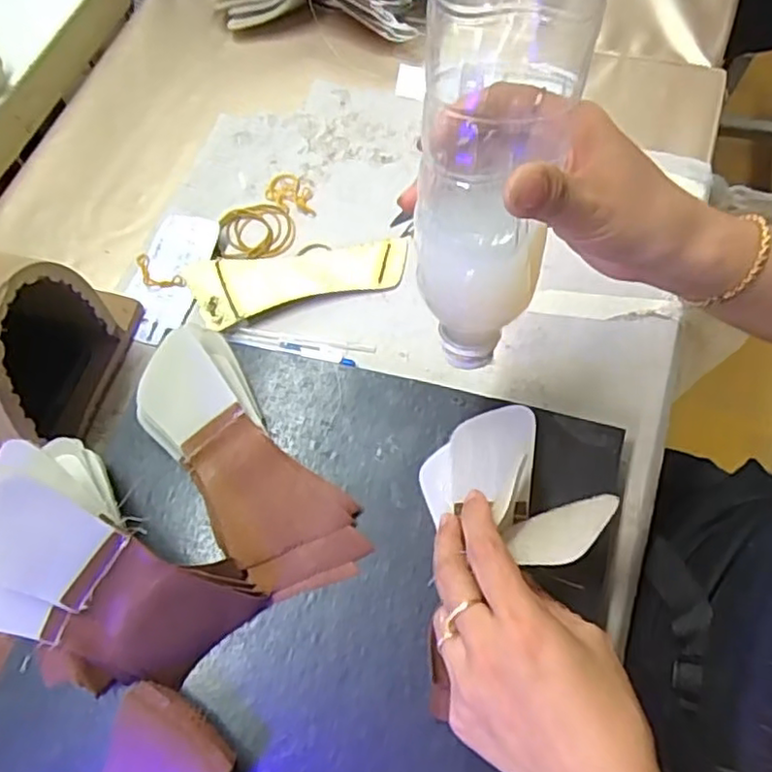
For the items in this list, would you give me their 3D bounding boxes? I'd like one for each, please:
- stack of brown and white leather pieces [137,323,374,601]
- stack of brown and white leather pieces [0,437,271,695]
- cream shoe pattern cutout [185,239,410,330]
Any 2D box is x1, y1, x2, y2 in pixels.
[{"bbox_3d":[-0.084,0.045,0.384,0.068,0.017,0.168,-35,82,-14],"label":"stack of brown and white leather pieces"},{"bbox_3d":[-0.147,0.098,0.329,0.129,0.104,0.089,31,69,16],"label":"stack of brown and white leather pieces"},{"bbox_3d":[-0.064,-0.074,0.470,0.156,0.006,0.057,-6,64,-1],"label":"cream shoe pattern cutout"}]

